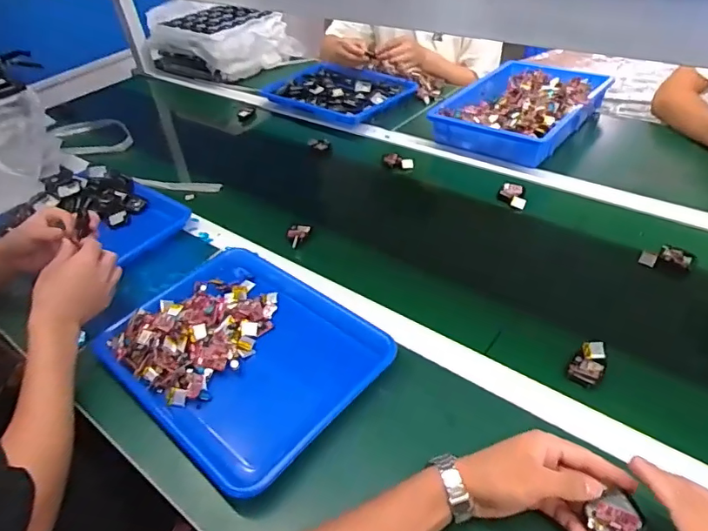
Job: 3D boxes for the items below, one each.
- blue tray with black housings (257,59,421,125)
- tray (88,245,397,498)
[{"bbox_3d":[-0.037,-0.404,1.165,0.223,0.036,0.299,-35,47,-28],"label":"blue tray with black housings"},{"bbox_3d":[-0.137,0.108,0.642,0.326,0.053,0.260,29,52,35],"label":"tray"}]

